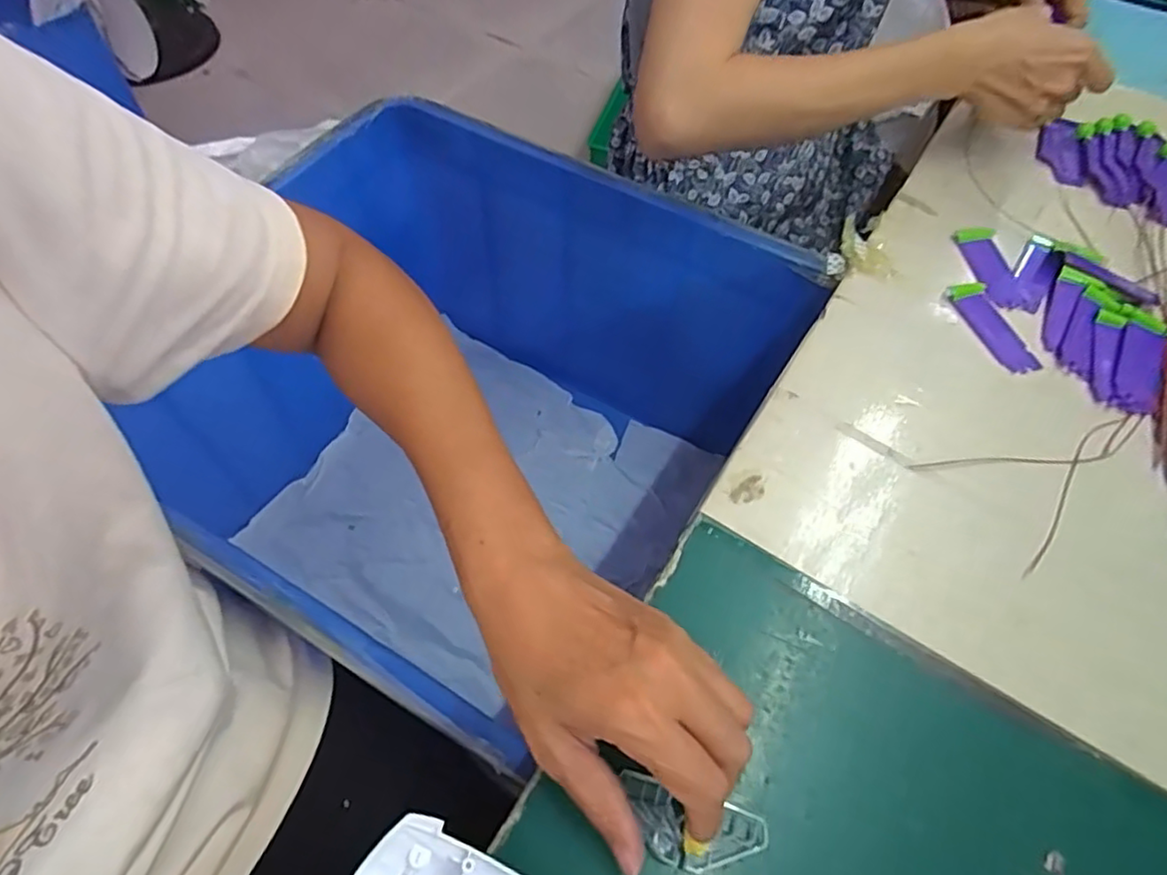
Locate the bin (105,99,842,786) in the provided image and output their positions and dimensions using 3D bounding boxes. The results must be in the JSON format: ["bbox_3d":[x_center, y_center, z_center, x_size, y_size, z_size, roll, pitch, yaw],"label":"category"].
[{"bbox_3d":[-0.113,0.003,0.664,0.469,0.353,0.475,28,61,15],"label":"bin"}]

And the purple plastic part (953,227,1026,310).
[{"bbox_3d":[0.308,-0.129,0.490,0.029,0.006,0.080,-2,57,-1],"label":"purple plastic part"}]

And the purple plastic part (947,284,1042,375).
[{"bbox_3d":[0.289,-0.077,0.460,0.030,0.009,0.078,-12,58,-7],"label":"purple plastic part"}]

